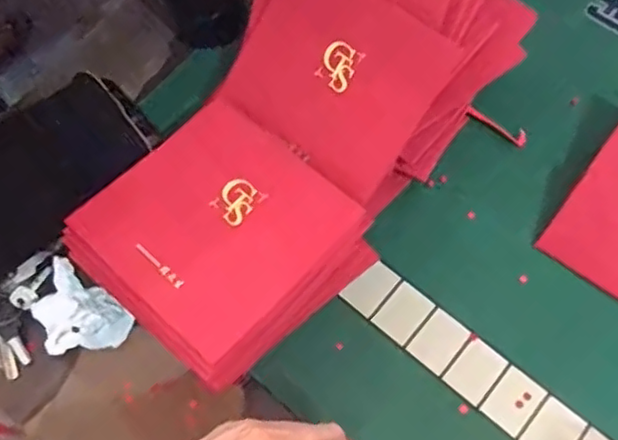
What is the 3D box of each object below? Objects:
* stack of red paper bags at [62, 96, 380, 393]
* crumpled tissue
[{"bbox_3d":[-0.057,0.018,0.443,0.148,0.078,0.148,39,74,16],"label":"stack of red paper bags"},{"bbox_3d":[-0.166,0.071,0.456,0.067,0.032,0.054,34,73,14],"label":"crumpled tissue"}]

